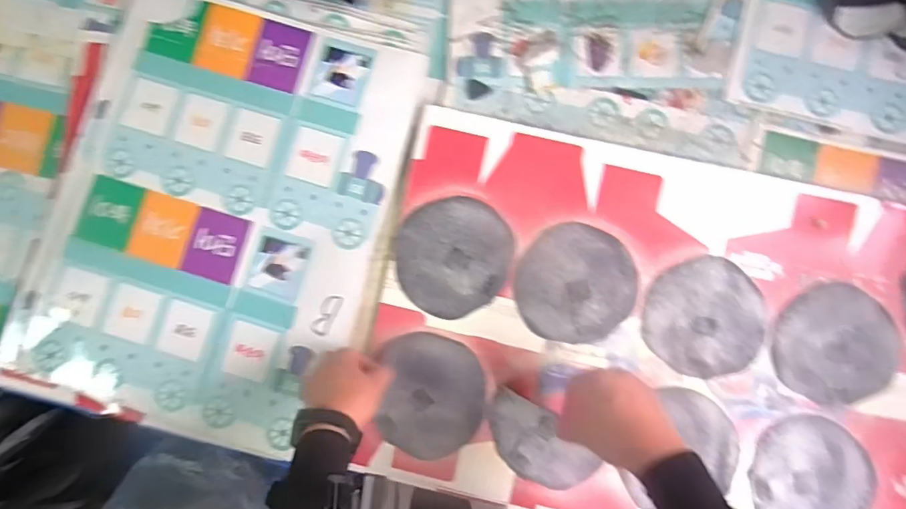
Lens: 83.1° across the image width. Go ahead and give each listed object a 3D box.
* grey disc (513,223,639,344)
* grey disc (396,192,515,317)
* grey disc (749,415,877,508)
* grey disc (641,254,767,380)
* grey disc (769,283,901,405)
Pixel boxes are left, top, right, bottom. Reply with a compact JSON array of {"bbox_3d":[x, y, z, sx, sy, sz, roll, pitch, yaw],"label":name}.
[{"bbox_3d":[0.151,0.035,0.632,0.143,0.008,0.140,0,84,1],"label":"grey disc"},{"bbox_3d":[0.003,0.003,0.636,0.141,0.008,0.142,0,84,1],"label":"grey disc"},{"bbox_3d":[0.426,0.268,0.604,0.142,0.008,0.141,0,84,1],"label":"grey disc"},{"bbox_3d":[0.308,0.079,0.622,0.140,0.005,0.145,0,84,1],"label":"grey disc"},{"bbox_3d":[0.462,0.108,0.617,0.144,0.006,0.134,0,84,1],"label":"grey disc"}]

